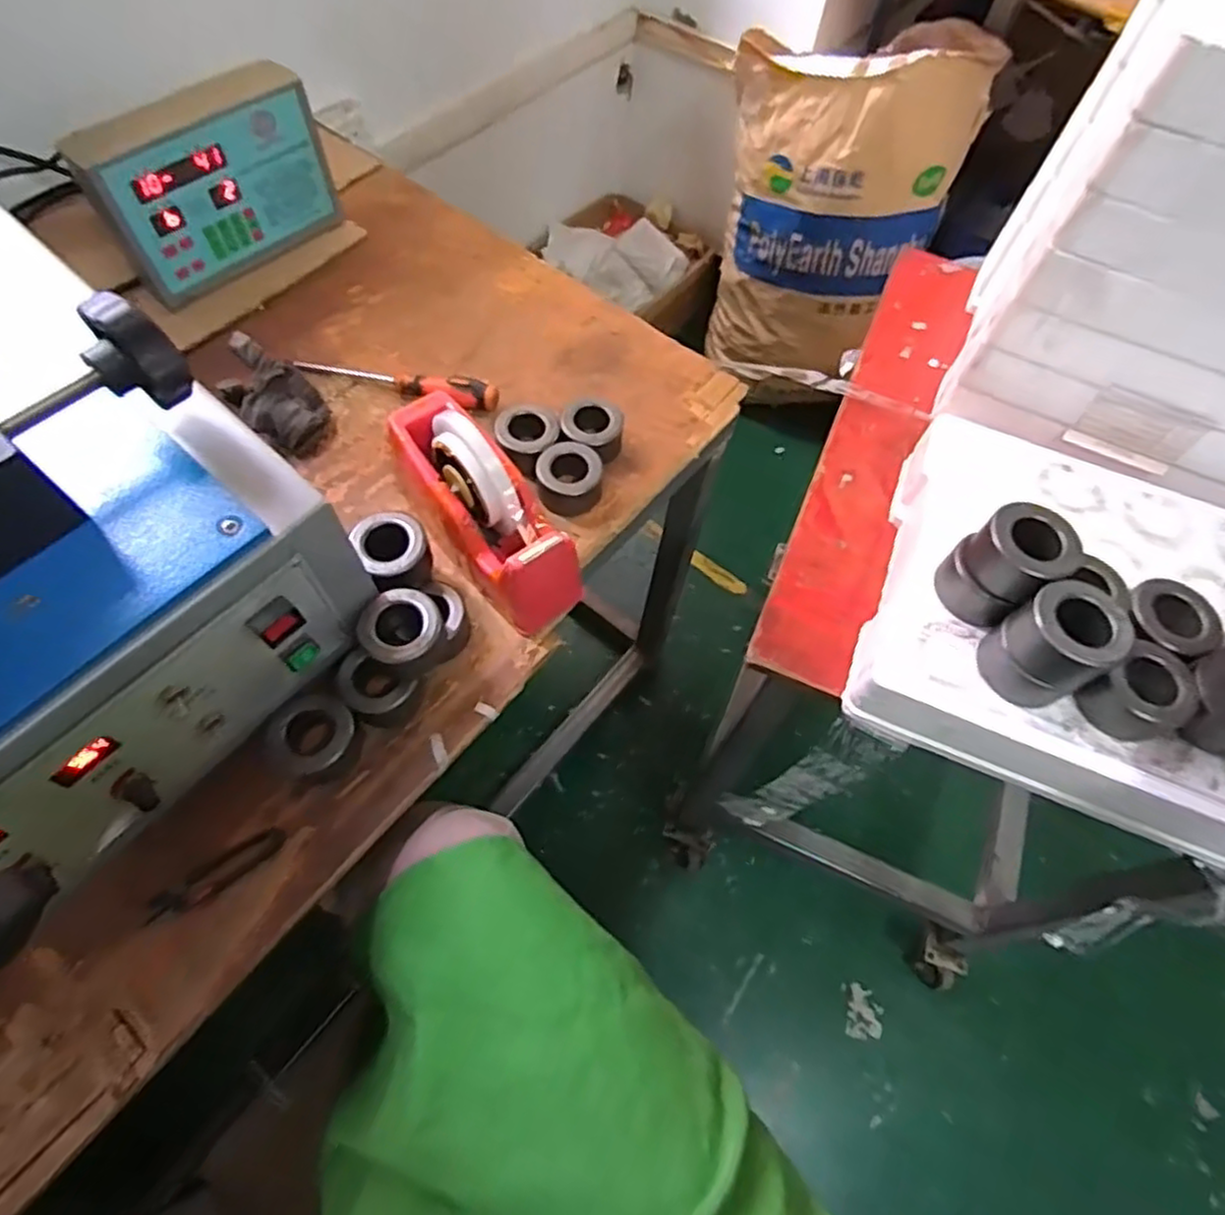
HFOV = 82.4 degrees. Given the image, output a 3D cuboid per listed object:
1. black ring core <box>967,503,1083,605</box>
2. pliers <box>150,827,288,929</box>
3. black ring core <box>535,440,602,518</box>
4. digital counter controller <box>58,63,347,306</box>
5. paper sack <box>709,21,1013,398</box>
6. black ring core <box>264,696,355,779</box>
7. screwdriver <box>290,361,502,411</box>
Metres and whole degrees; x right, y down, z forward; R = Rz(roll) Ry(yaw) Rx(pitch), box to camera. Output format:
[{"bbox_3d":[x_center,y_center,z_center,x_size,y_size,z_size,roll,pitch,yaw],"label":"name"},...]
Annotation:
[{"bbox_3d":[0.279,-0.038,0.476,0.047,0.041,0.057,-33,69,-19],"label":"black ring core"},{"bbox_3d":[-0.282,0.191,0.500,0.095,0.007,0.023,-33,69,-19],"label":"pliers"},{"bbox_3d":[-0.040,-0.120,0.648,0.059,0.039,0.060,0,63,-4],"label":"black ring core"},{"bbox_3d":[-0.412,-0.440,0.728,0.066,0.160,0.230,40,67,16],"label":"digital counter controller"},{"bbox_3d":[0.407,-0.749,1.356,0.384,0.571,0.355,32,65,12],"label":"paper sack"},{"bbox_3d":[-0.226,0.098,0.526,0.057,0.024,0.058,2,62,-3],"label":"black ring core"},{"bbox_3d":[-0.214,-0.228,0.707,0.197,0.028,0.036,15,63,4],"label":"screwdriver"}]

